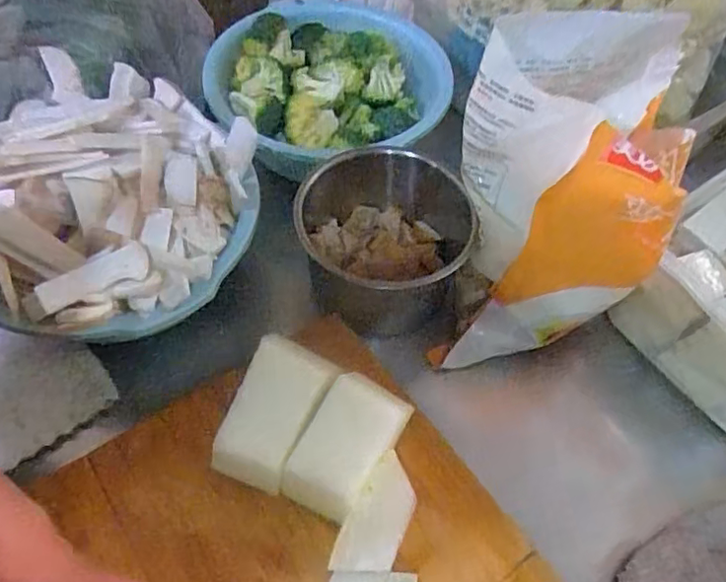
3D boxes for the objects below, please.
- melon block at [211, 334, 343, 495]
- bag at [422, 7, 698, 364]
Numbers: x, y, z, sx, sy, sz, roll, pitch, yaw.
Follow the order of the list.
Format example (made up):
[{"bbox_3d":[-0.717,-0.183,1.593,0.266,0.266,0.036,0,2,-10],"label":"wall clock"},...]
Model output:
[{"bbox_3d":[-0.056,0.084,0.387,0.052,0.055,0.080,19,57,10],"label":"melon block"},{"bbox_3d":[0.141,-0.058,0.418,0.172,0.217,0.112,-12,58,-11],"label":"bag"}]

